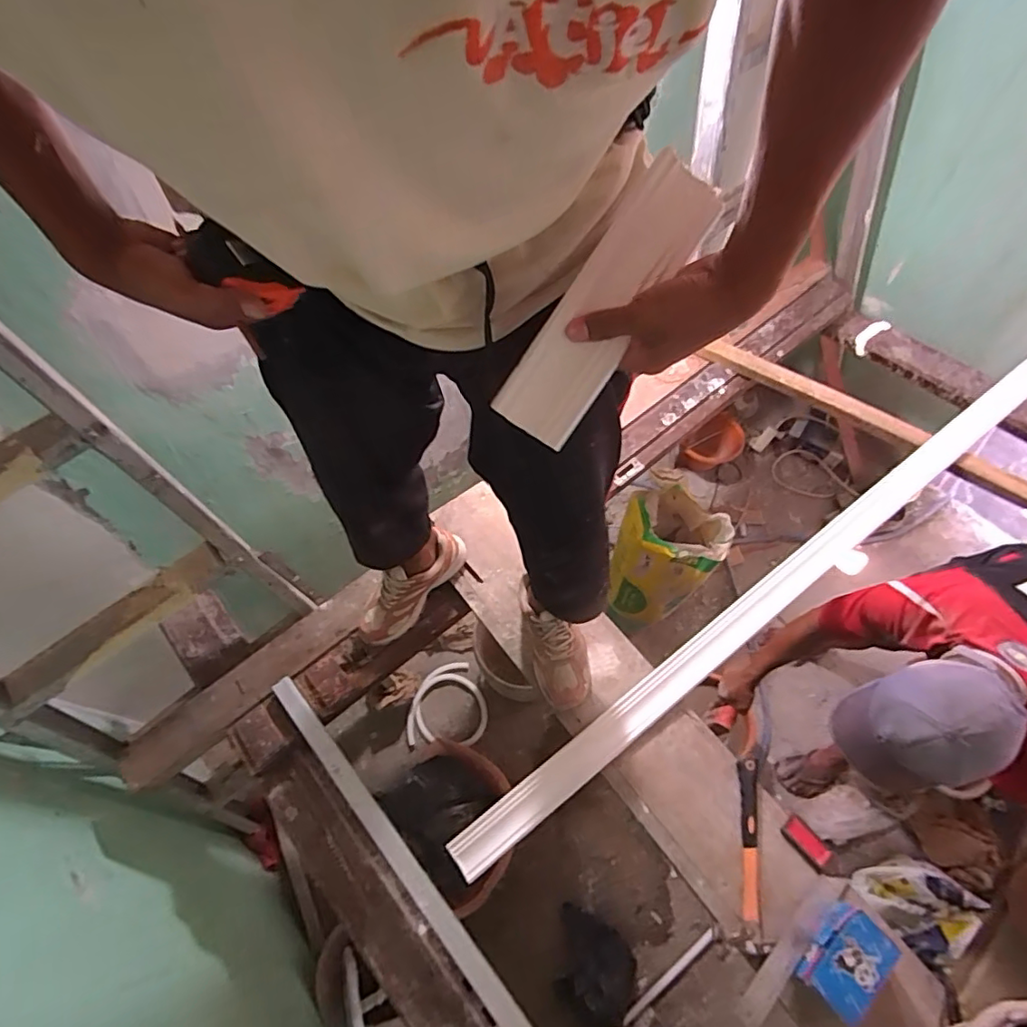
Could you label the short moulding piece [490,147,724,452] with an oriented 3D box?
[{"bbox_3d":[0.076,-0.171,0.464,0.068,0.011,0.238,34,97,-5],"label":"short moulding piece"}]

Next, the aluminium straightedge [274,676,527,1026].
[{"bbox_3d":[-0.077,0.737,0.931,0.040,0.032,1.190,-39,67,-18],"label":"aluminium straightedge"}]

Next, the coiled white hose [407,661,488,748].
[{"bbox_3d":[-0.215,0.628,1.869,0.252,0.036,0.267,5,55,-2],"label":"coiled white hose"}]

